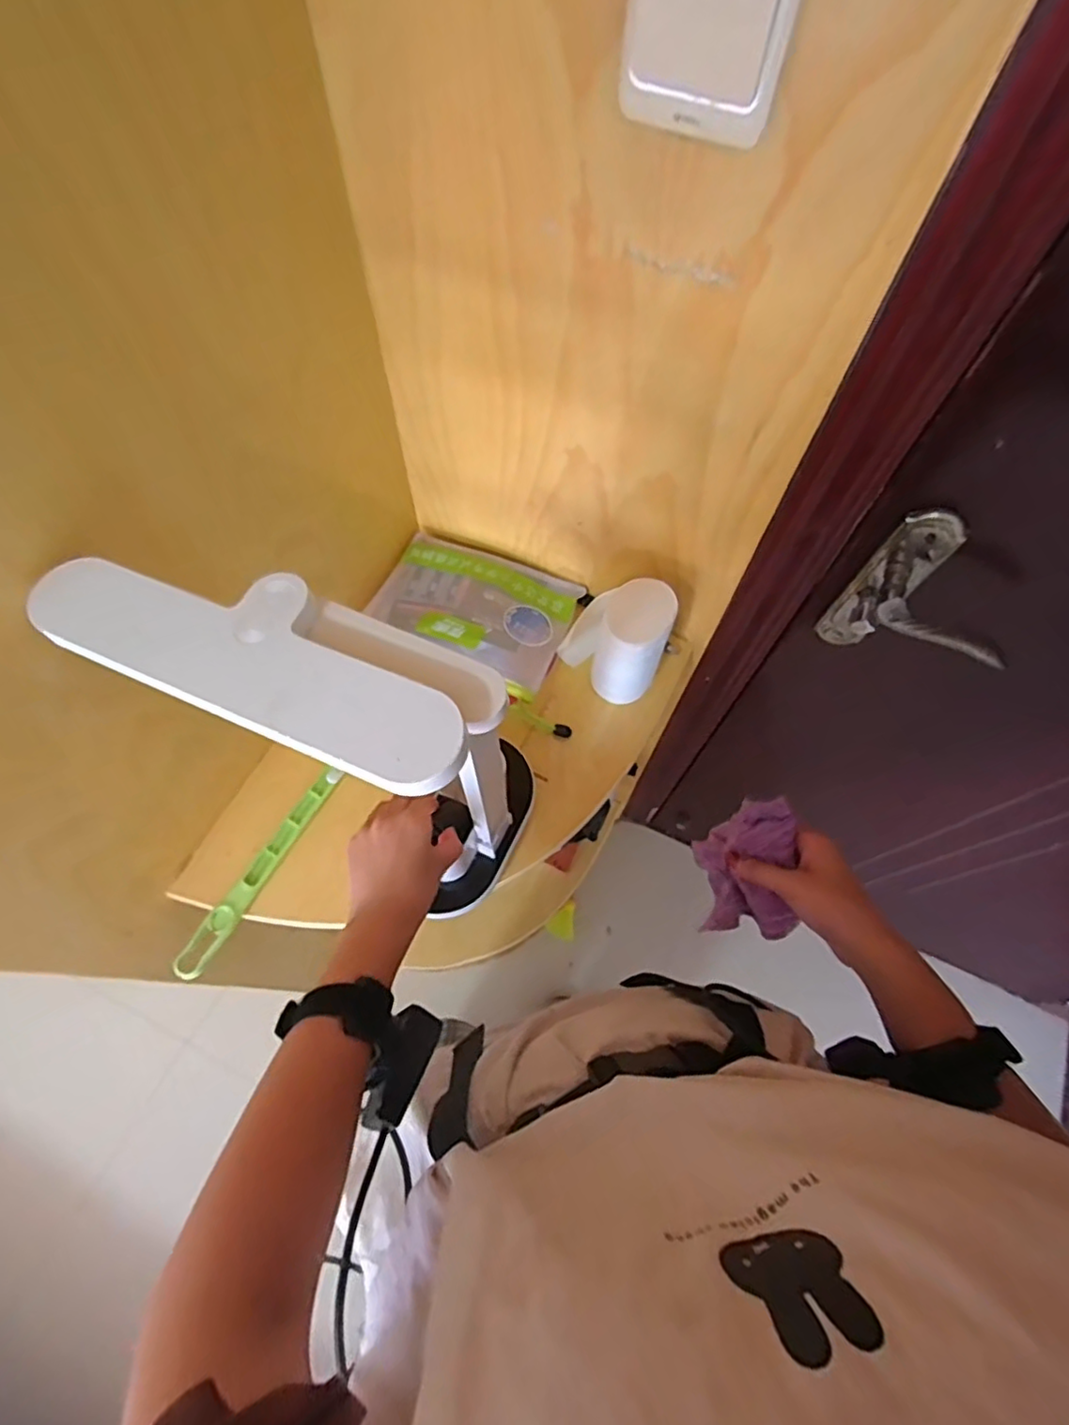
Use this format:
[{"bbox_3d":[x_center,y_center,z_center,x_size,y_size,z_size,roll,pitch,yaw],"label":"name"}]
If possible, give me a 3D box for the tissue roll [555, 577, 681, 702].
[{"bbox_3d":[0.101,-0.083,0.684,0.095,0.125,0.099,39,69,15],"label":"tissue roll"}]

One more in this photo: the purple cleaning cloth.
[{"bbox_3d":[0.173,0.131,0.525,0.060,0.095,0.095,4,65,0],"label":"purple cleaning cloth"}]

